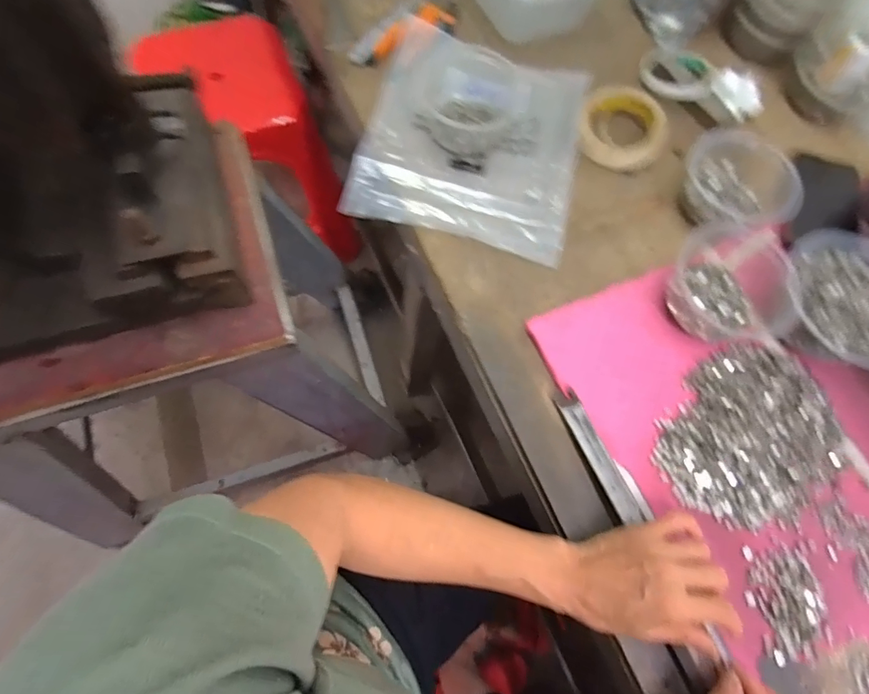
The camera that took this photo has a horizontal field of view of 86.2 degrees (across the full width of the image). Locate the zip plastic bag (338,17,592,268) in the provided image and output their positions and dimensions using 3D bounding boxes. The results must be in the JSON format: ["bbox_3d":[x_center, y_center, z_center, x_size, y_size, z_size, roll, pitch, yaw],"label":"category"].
[{"bbox_3d":[0.047,-0.240,0.526,0.240,0.025,0.257,16,70,0],"label":"zip plastic bag"}]

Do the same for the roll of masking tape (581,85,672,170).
[{"bbox_3d":[0.225,-0.259,0.548,0.102,0.032,0.090,10,70,-2],"label":"roll of masking tape"}]

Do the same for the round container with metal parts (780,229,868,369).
[{"bbox_3d":[0.407,-0.047,0.462,0.131,0.047,0.139,12,70,-1],"label":"round container with metal parts"}]

